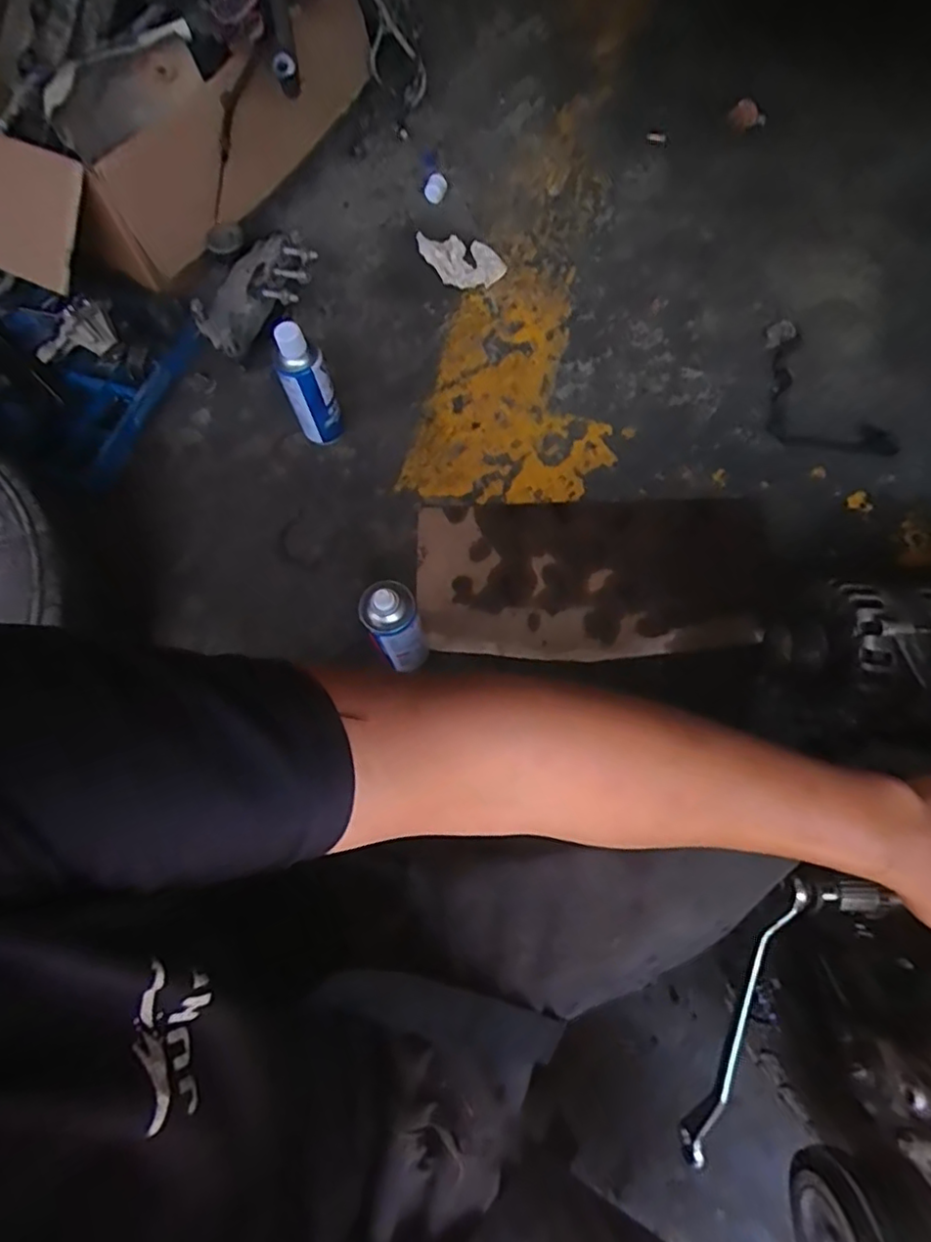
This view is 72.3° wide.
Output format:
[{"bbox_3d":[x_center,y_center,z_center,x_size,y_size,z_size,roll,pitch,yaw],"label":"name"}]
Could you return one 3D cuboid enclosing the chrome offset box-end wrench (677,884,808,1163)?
[{"bbox_3d":[0.239,0.344,0.547,0.024,0.017,0.258,21,91,10],"label":"chrome offset box-end wrench"}]

